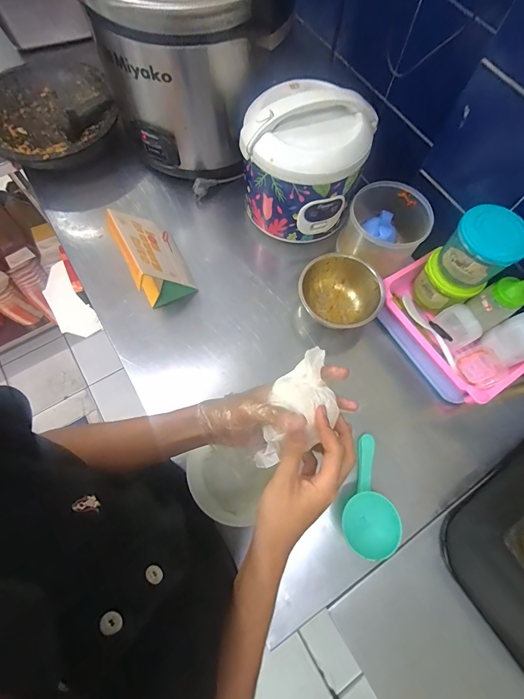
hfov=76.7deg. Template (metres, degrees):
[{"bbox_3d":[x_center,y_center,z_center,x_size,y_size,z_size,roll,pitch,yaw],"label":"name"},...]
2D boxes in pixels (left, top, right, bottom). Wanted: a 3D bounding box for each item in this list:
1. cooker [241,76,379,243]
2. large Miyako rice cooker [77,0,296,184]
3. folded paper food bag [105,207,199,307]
[{"bbox_3d":[0.088,-0.386,0.695,0.225,0.219,0.205,1,70,-2],"label":"cooker"},{"bbox_3d":[-0.155,-0.642,0.722,0.364,0.339,0.365,-21,72,-9],"label":"large Miyako rice cooker"},{"bbox_3d":[-0.232,-0.204,0.713,0.113,0.133,0.176,-27,73,-11],"label":"folded paper food bag"}]

